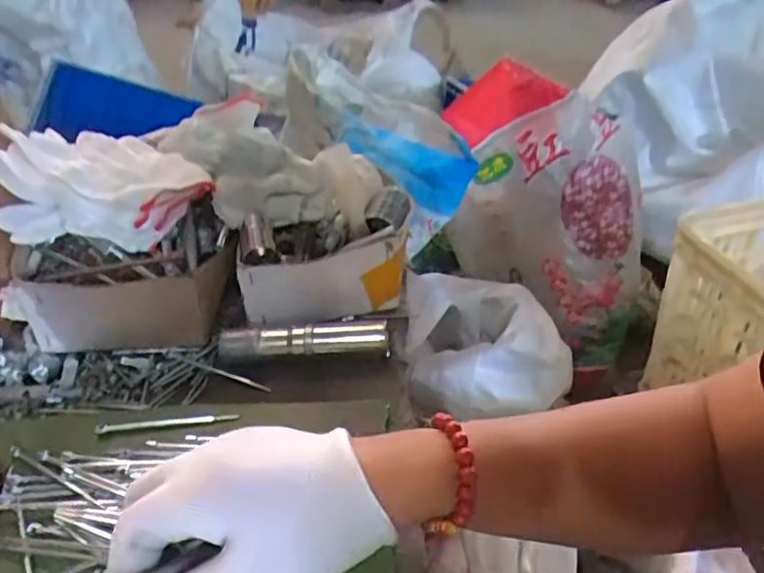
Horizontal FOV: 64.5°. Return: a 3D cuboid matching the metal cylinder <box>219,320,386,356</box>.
[{"bbox_3d":[-0.056,0.041,0.440,0.119,0.026,0.020,-3,36,2],"label":"metal cylinder"}]

